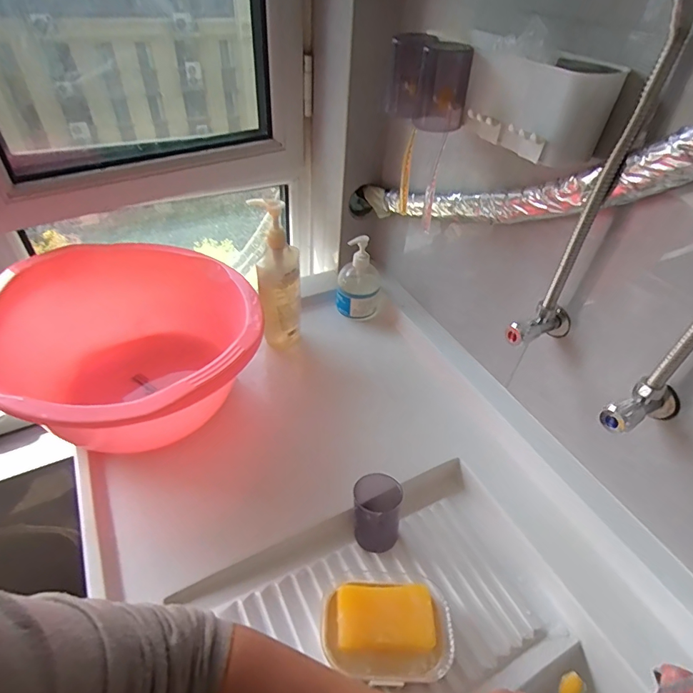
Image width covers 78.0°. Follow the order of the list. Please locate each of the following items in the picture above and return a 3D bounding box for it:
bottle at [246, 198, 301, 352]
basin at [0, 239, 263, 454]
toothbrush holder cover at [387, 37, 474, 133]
[{"bbox_3d":[-0.114,-0.115,0.730,0.070,0.273,0.070,2,44,-3],"label":"bottle"},{"bbox_3d":[-0.317,0.010,0.640,0.344,0.186,0.370,2,44,-2],"label":"basin"},{"bbox_3d":[0.096,-0.321,0.526,0.053,0.089,0.107,-16,47,-21],"label":"toothbrush holder cover"}]

